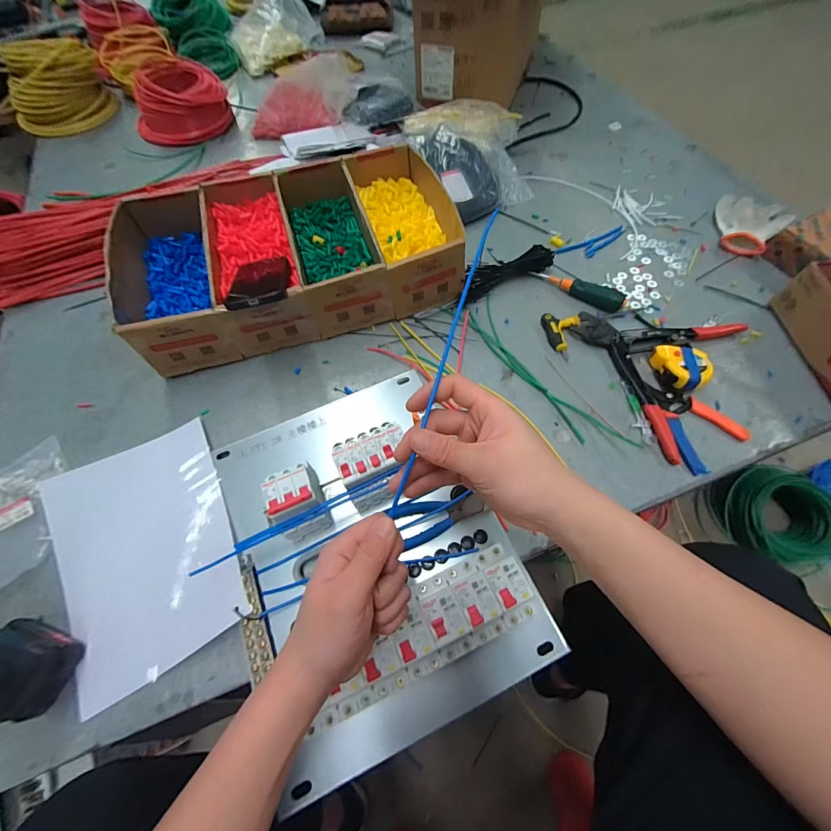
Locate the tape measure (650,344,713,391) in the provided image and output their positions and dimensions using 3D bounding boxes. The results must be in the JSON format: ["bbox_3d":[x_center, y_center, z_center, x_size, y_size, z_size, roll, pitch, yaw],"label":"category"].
[{"bbox_3d":[0.401,-0.072,0.563,0.068,0.033,0.067,-4,61,-1],"label":"tape measure"}]

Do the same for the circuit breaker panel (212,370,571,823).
[{"bbox_3d":[-0.059,0.139,0.437,0.303,0.087,0.400,-21,63,-10],"label":"circuit breaker panel"}]

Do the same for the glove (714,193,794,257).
[{"bbox_3d":[0.634,-0.372,0.715,0.119,0.032,0.148,36,68,19],"label":"glove"}]

